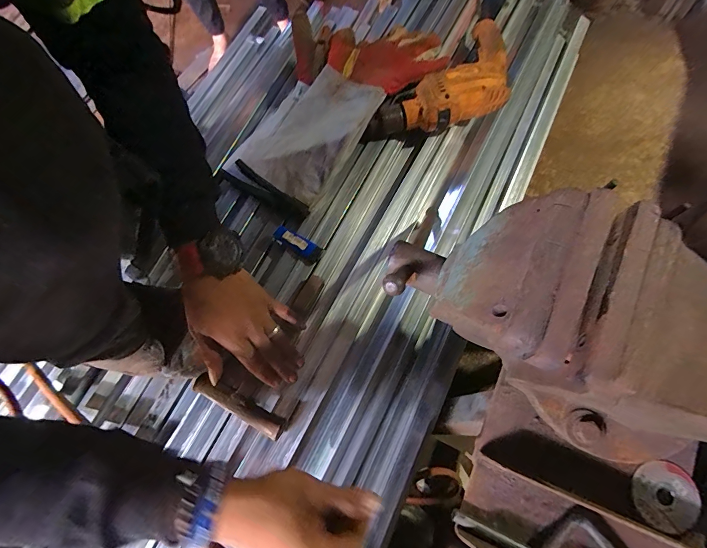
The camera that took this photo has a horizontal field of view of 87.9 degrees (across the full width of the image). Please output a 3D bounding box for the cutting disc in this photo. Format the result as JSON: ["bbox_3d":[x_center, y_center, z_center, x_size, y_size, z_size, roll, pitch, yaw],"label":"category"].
[{"bbox_3d":[0.311,0.220,0.364,0.060,0.009,0.060,-1,72,5],"label":"cutting disc"}]

